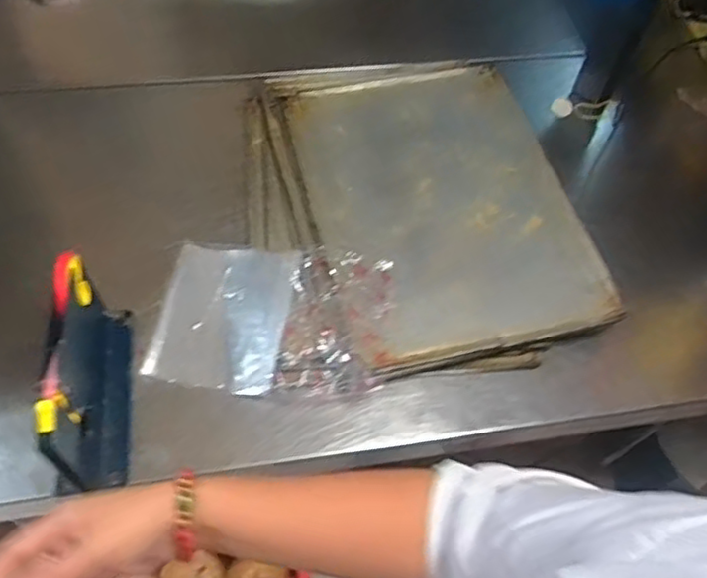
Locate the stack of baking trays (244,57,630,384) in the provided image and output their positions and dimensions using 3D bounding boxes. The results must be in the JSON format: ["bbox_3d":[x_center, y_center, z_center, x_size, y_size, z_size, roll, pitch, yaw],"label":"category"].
[{"bbox_3d":[0.070,-0.133,0.866,0.387,0.056,0.511,-10,59,-11],"label":"stack of baking trays"}]

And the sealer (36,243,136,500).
[{"bbox_3d":[-0.269,0.084,0.659,0.064,0.151,0.216,-6,59,-8],"label":"sealer"}]

